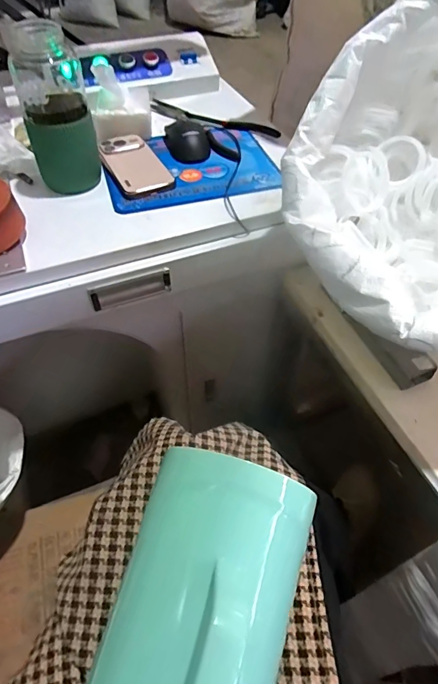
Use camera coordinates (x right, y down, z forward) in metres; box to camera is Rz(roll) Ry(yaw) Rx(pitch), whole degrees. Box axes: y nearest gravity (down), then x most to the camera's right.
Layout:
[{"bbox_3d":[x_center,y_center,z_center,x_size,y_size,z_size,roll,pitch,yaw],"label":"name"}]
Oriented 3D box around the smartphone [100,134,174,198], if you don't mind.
[{"bbox_3d":[-0.127,-0.266,0.644,0.082,0.017,0.145,-22,54,-17],"label":"smartphone"}]

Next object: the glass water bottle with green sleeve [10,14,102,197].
[{"bbox_3d":[-0.215,-0.309,0.569,0.086,0.173,0.085,-14,52,-11],"label":"glass water bottle with green sleeve"}]

